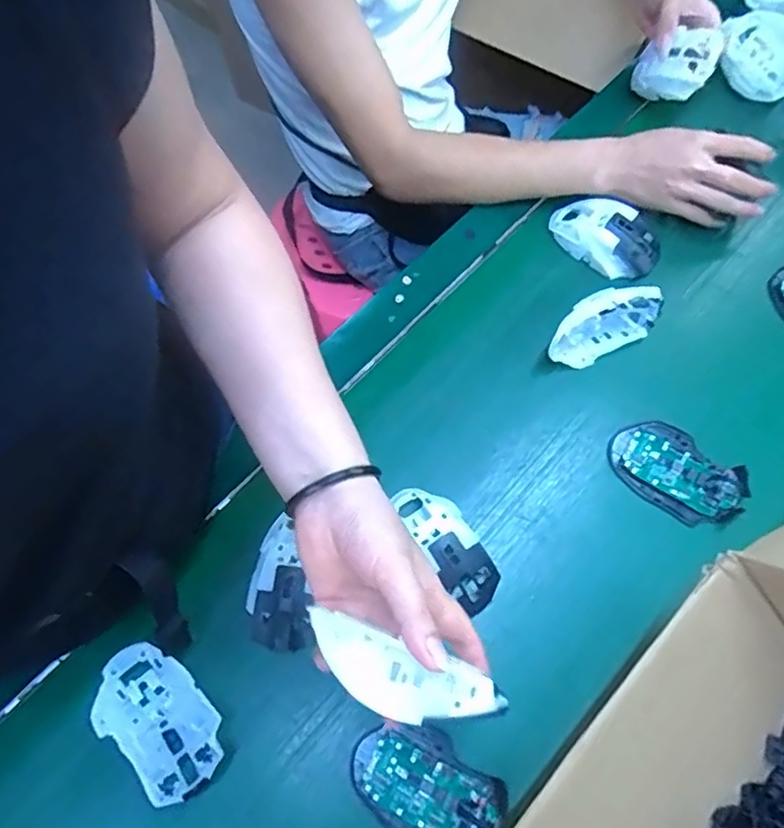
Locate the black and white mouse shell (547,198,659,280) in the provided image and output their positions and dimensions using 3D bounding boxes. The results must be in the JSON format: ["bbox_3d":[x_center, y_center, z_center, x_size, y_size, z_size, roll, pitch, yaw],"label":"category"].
[{"bbox_3d":[0.222,-0.187,0.624,0.113,0.029,0.068,38,74,17],"label":"black and white mouse shell"}]

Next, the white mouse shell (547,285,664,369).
[{"bbox_3d":[0.200,-0.086,0.567,0.114,0.066,0.043,-27,68,-8],"label":"white mouse shell"}]

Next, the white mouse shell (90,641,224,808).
[{"bbox_3d":[-0.174,0.228,0.454,0.115,0.034,0.063,39,74,17],"label":"white mouse shell"}]

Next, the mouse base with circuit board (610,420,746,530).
[{"bbox_3d":[0.252,0.052,0.534,0.113,0.022,0.072,42,75,18],"label":"mouse base with circuit board"}]

